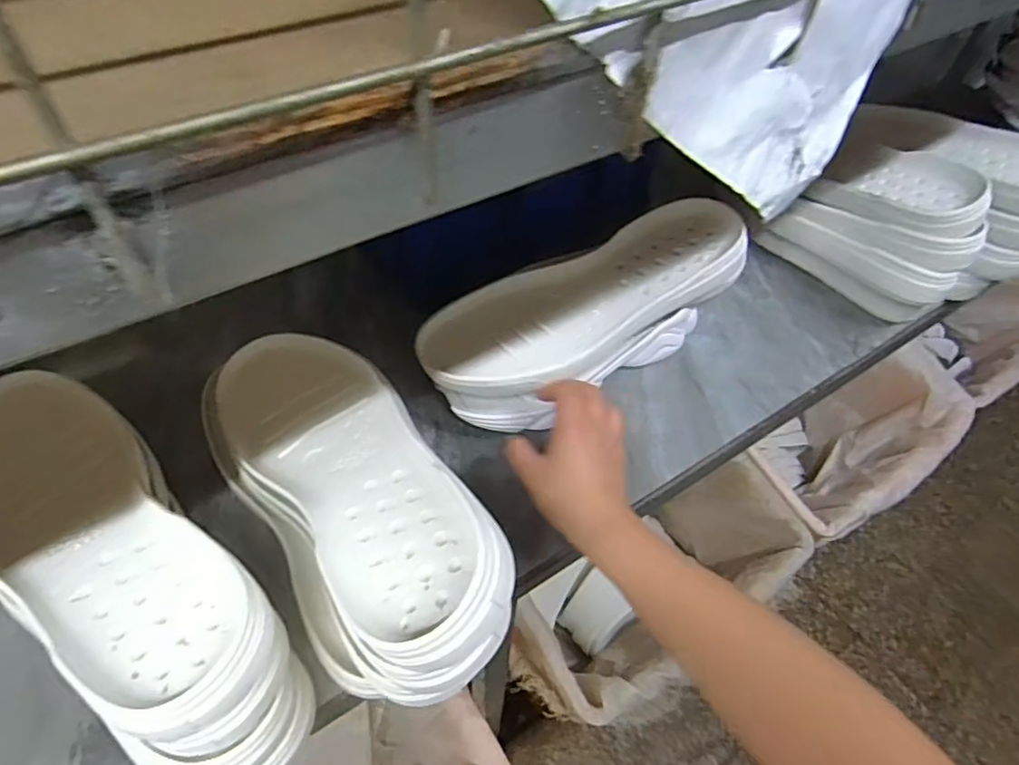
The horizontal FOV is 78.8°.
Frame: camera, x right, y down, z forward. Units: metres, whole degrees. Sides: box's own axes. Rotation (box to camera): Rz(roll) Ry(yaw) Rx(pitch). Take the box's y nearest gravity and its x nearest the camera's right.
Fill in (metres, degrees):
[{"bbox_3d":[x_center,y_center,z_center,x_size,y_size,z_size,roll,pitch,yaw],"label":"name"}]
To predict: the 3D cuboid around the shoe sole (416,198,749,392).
[{"bbox_3d":[0.067,-0.069,0.533,0.294,0.037,0.112,-26,58,-9],"label":"shoe sole"}]

